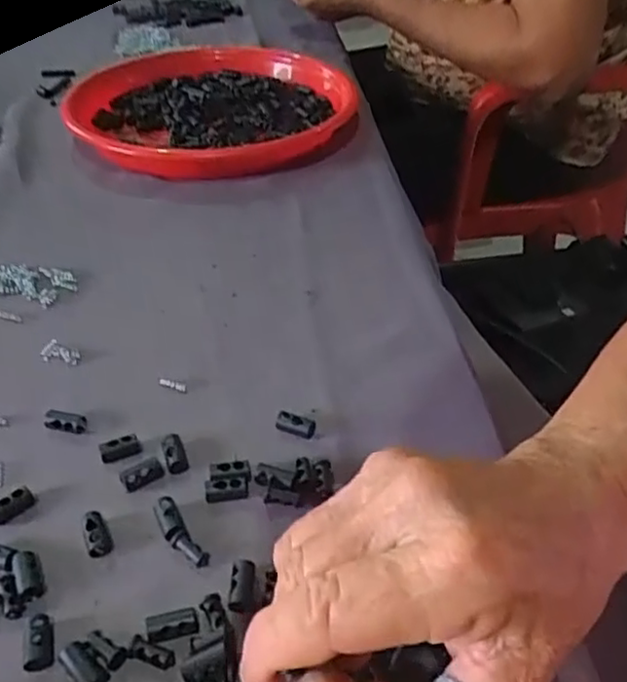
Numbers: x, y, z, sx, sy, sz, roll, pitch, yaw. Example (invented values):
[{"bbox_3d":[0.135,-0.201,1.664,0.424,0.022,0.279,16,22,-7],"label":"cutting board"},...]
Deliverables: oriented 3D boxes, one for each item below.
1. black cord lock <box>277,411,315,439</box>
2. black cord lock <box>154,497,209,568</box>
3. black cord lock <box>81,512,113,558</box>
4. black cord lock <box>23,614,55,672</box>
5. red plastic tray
[{"bbox_3d":[-0.008,0.040,0.324,0.020,0.007,0.009,20,43,22],"label":"black cord lock"},{"bbox_3d":[-0.056,0.079,0.278,0.011,0.010,0.036,-26,46,-28],"label":"black cord lock"},{"bbox_3d":[-0.090,0.080,0.278,0.010,0.010,0.016,-18,43,-21],"label":"black cord lock"},{"bbox_3d":[-0.100,0.109,0.243,0.009,0.009,0.020,-11,41,-14],"label":"black cord lock"},{"bbox_3d":[-0.086,-0.205,0.590,0.243,0.039,0.235,-10,41,-12],"label":"red plastic tray"}]

